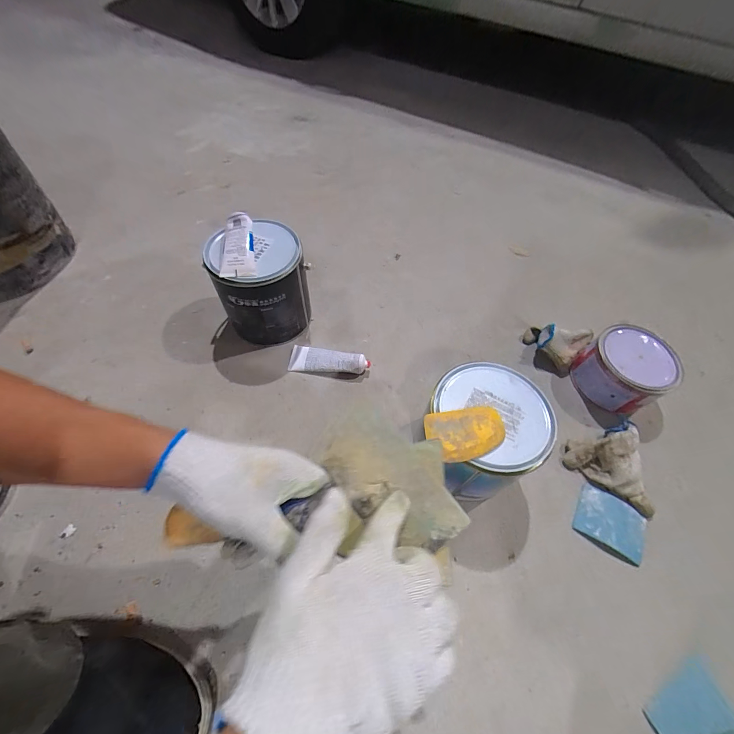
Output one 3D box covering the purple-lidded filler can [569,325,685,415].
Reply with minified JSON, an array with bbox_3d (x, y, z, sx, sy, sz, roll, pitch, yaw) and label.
[{"bbox_3d":[0.450,0.007,0.606,0.125,0.096,0.134,2,56,-3],"label":"purple-lidded filler can"}]

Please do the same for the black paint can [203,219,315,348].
[{"bbox_3d":[-0.189,-0.145,0.615,0.156,0.183,0.143,2,56,-3],"label":"black paint can"}]

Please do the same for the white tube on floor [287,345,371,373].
[{"bbox_3d":[-0.069,-0.014,0.627,0.143,0.033,0.046,6,56,0],"label":"white tube on floor"}]

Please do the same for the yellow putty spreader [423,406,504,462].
[{"bbox_3d":[0.123,0.080,0.420,0.099,0.009,0.063,-7,57,-7],"label":"yellow putty spreader"}]

